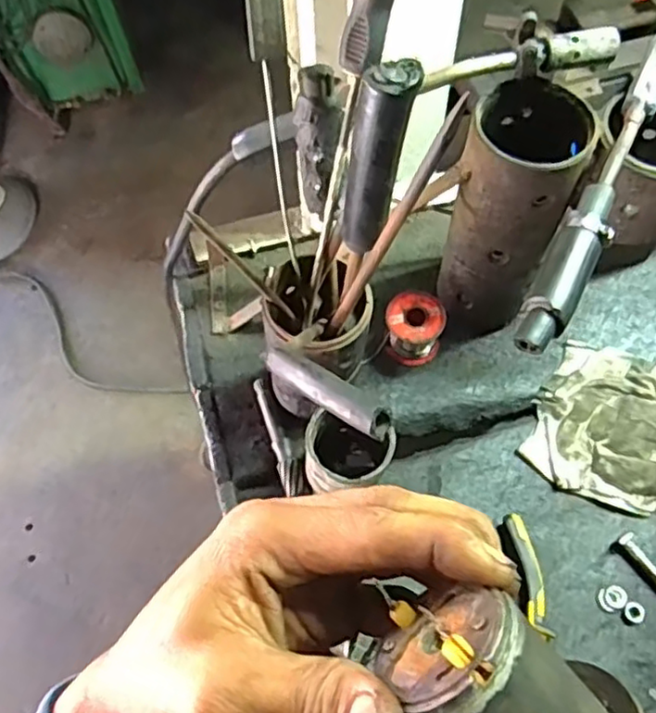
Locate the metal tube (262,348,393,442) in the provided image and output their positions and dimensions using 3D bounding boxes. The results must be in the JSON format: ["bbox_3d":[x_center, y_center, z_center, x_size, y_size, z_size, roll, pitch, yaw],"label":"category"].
[{"bbox_3d":[-0.004,0.017,0.341,0.083,0.014,0.017,30,68,36],"label":"metal tube"}]

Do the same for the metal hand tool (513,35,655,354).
[{"bbox_3d":[0.188,-0.118,0.438,0.028,0.025,0.270,26,68,15],"label":"metal hand tool"}]

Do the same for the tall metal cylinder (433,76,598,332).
[{"bbox_3d":[0.154,-0.117,0.571,0.084,0.217,0.100,22,67,13],"label":"tall metal cylinder"}]

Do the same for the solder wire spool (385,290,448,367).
[{"bbox_3d":[0.082,-0.026,0.626,0.051,0.059,0.046,9,65,7],"label":"solder wire spool"}]

